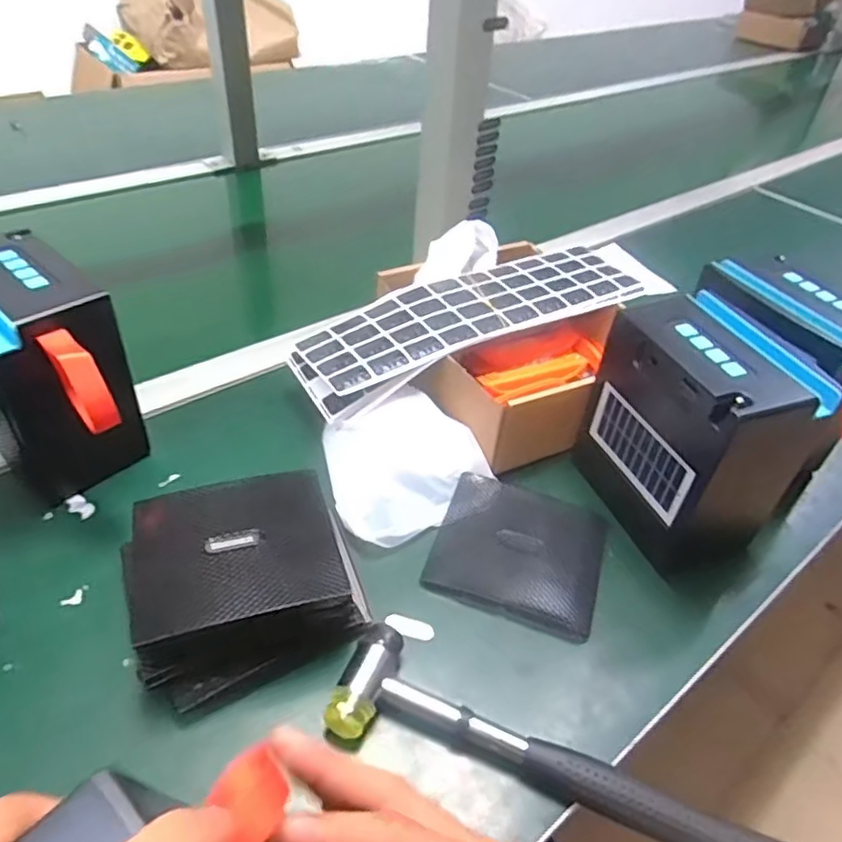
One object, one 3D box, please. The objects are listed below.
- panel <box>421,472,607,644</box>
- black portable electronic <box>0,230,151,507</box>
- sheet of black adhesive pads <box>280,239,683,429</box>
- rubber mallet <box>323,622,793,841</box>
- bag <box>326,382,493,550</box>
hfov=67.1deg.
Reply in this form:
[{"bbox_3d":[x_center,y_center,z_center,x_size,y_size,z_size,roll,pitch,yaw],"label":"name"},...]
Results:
[{"bbox_3d":[0.065,0.086,0.427,0.107,0.011,0.104,16,43,11],"label":"panel"},{"bbox_3d":[-0.243,-0.024,0.422,0.151,0.141,0.076,35,49,28],"label":"black portable electronic"},{"bbox_3d":[0.064,-0.092,0.552,0.354,0.041,0.098,-19,48,-26],"label":"sheet of black adhesive pads"},{"bbox_3d":[0.069,0.171,0.323,0.231,0.023,0.061,17,43,12],"label":"rubber mallet"},{"bbox_3d":[-0.012,0.029,0.460,0.115,0.035,0.098,-21,48,-27],"label":"bag"}]

